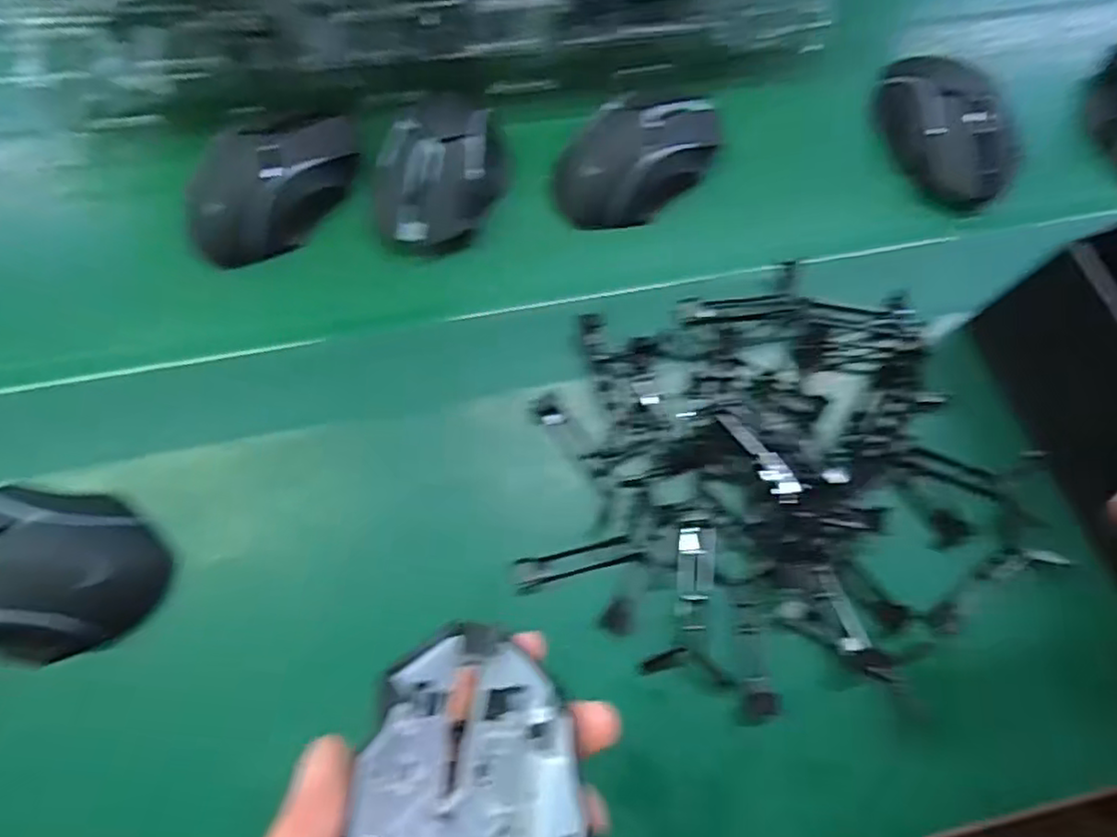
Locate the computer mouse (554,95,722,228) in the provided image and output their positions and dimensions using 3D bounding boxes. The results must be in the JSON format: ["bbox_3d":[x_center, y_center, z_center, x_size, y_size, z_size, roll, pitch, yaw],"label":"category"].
[{"bbox_3d":[0.049,-0.161,0.419,0.060,0.041,0.106,43,74,13],"label":"computer mouse"}]

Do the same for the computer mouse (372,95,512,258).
[{"bbox_3d":[-0.071,-0.144,0.409,0.064,0.035,0.102,16,69,4],"label":"computer mouse"}]

